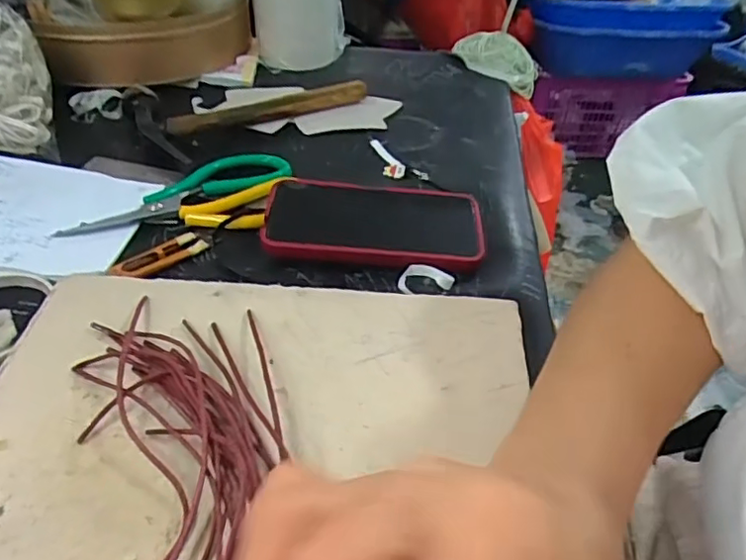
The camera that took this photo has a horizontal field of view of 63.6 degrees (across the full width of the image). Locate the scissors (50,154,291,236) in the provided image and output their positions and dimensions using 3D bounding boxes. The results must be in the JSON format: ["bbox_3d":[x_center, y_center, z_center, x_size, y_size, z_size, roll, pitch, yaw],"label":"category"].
[{"bbox_3d":[-0.156,-0.073,0.491,0.185,0.019,0.040,-24,49,-28],"label":"scissors"}]

